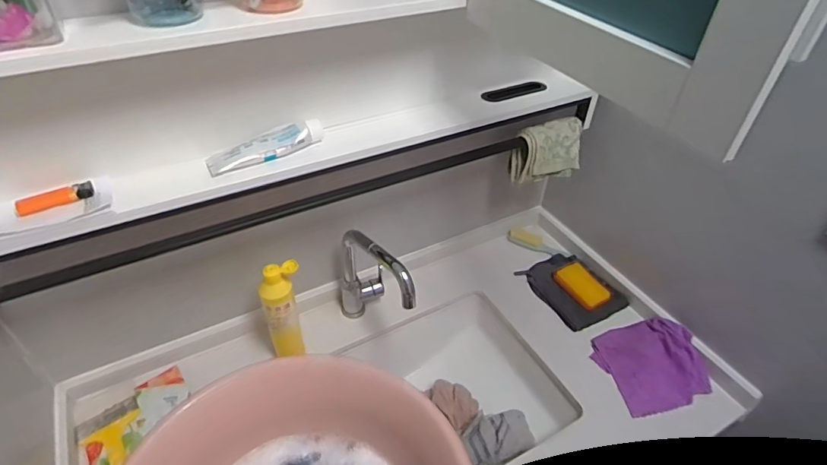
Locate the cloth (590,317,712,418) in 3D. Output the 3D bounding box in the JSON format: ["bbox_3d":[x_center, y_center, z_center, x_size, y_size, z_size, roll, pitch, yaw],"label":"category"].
[{"bbox_3d":[0.437,0.235,0.888,0.174,0.051,0.158,-6,43,-10],"label":"cloth"}]

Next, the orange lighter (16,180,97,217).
[{"bbox_3d":[-0.440,-0.042,0.591,0.082,0.013,0.023,-27,50,-29],"label":"orange lighter"}]

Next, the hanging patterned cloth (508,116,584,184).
[{"bbox_3d":[0.255,-0.154,0.920,0.133,0.099,0.064,-3,42,-6],"label":"hanging patterned cloth"}]

